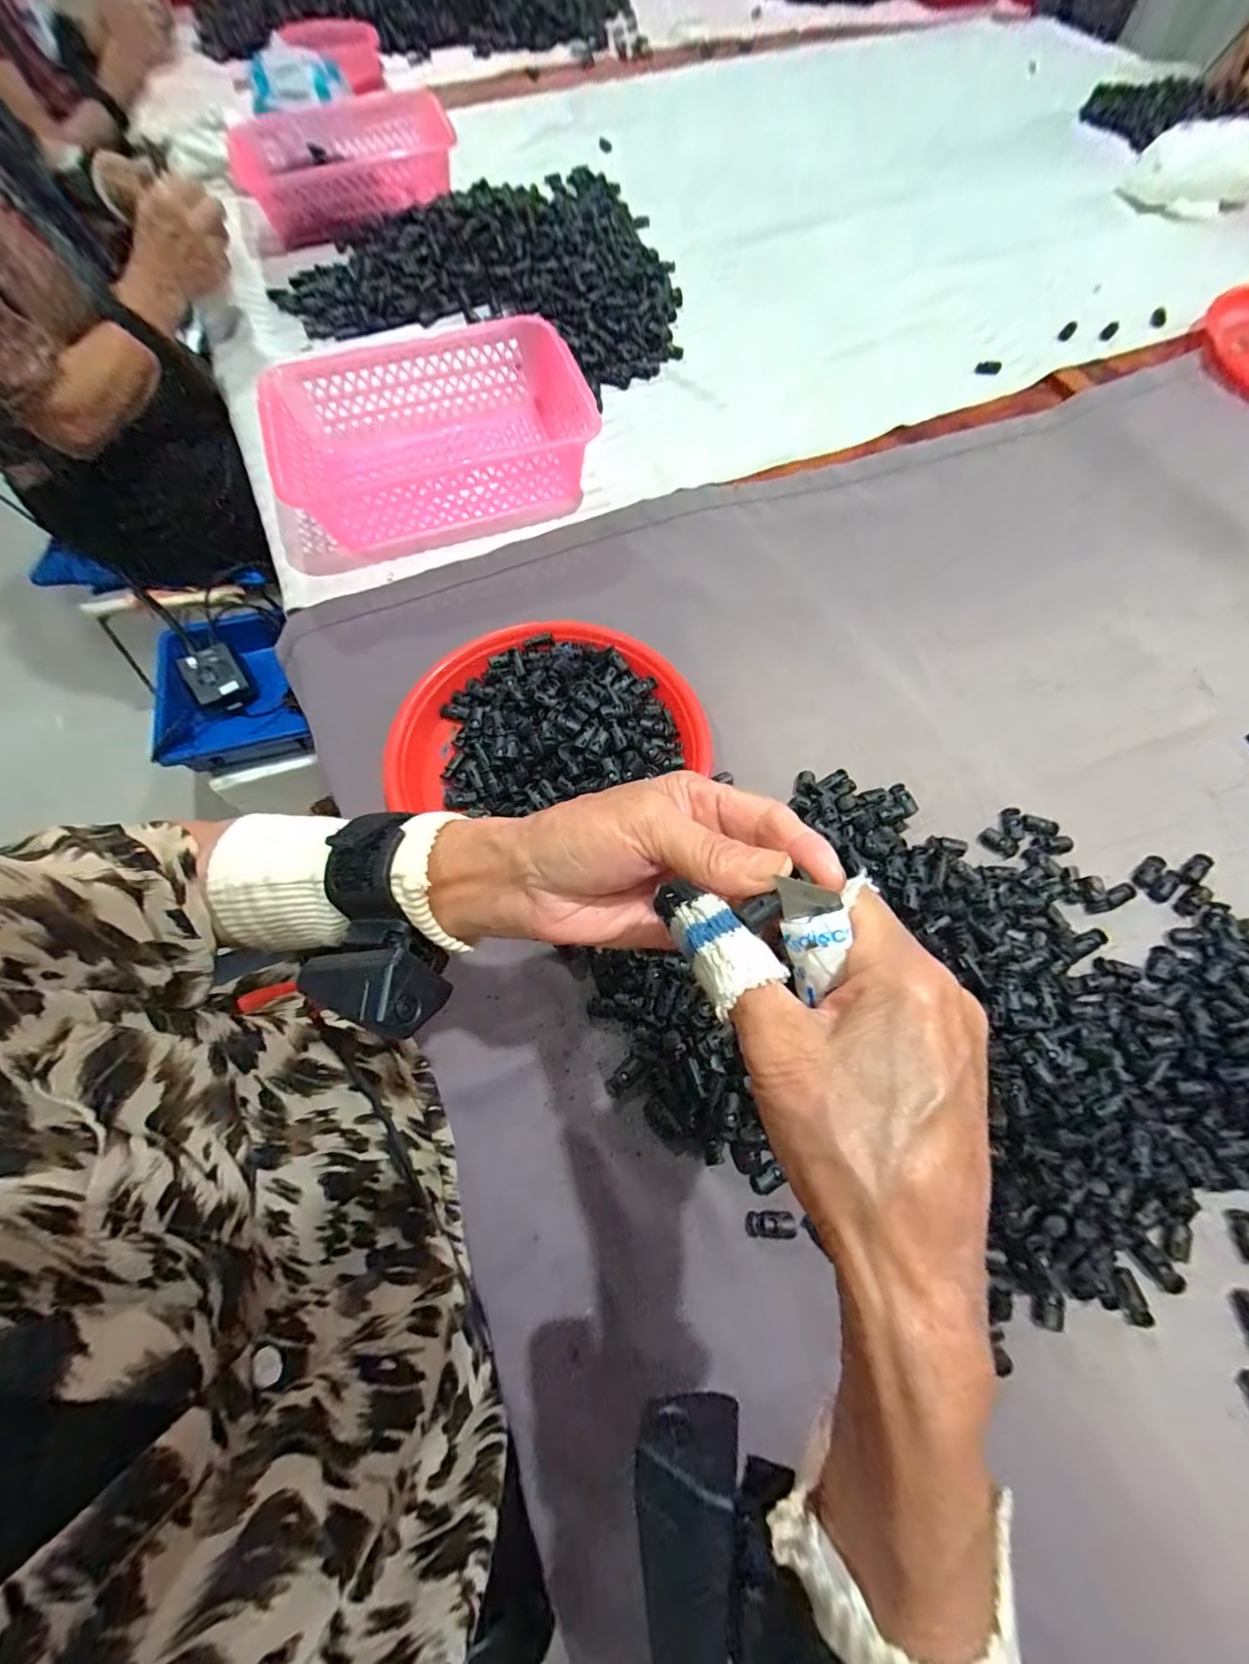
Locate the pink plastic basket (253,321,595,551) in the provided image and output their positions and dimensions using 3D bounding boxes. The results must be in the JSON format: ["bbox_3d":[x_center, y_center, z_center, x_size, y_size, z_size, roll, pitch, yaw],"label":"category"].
[{"bbox_3d":[-0.199,-0.421,0.576,0.294,0.084,0.218,-17,68,-8],"label":"pink plastic basket"}]

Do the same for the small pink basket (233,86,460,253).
[{"bbox_3d":[-0.408,-1.006,0.817,0.320,0.070,0.242,-26,70,-11],"label":"small pink basket"}]

